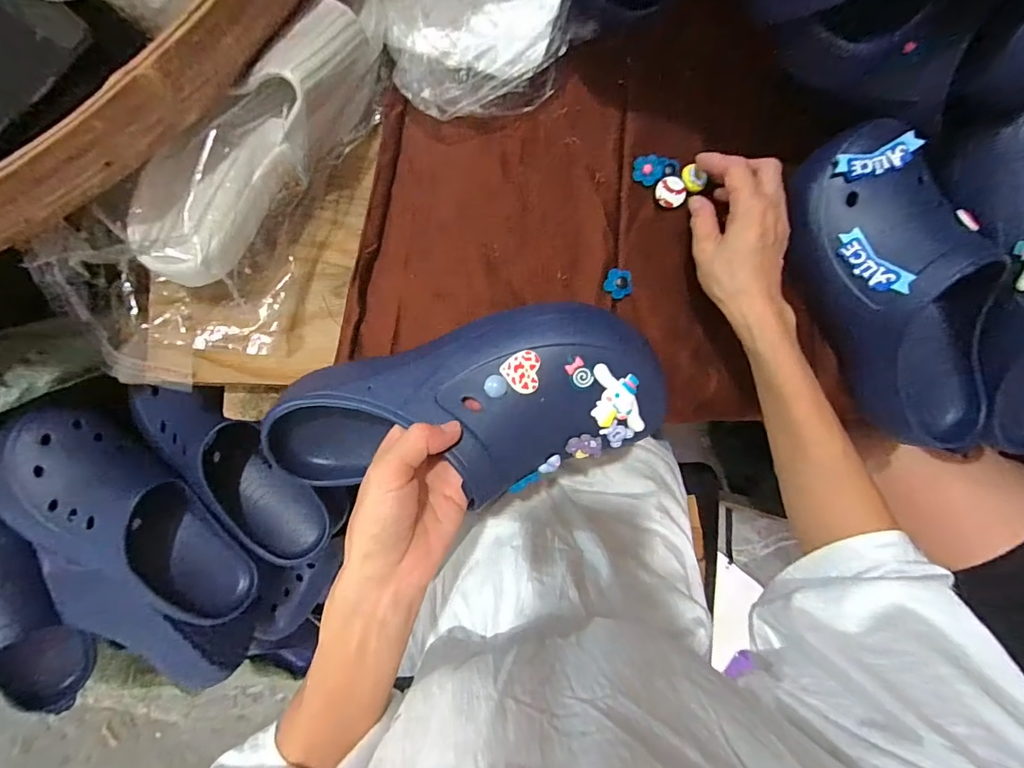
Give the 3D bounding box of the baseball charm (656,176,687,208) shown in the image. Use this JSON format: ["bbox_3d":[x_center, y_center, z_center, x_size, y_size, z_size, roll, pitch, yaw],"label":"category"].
[{"bbox_3d":[0.138,-0.167,0.399,0.025,0.006,0.027,0,92,-5],"label":"baseball charm"}]

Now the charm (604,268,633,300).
[{"bbox_3d":[0.092,-0.086,0.394,0.024,0.009,0.025,0,92,-5],"label":"charm"}]

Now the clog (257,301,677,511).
[{"bbox_3d":[-0.042,0.018,0.330,0.288,0.077,0.118,-9,95,7],"label":"clog"}]

